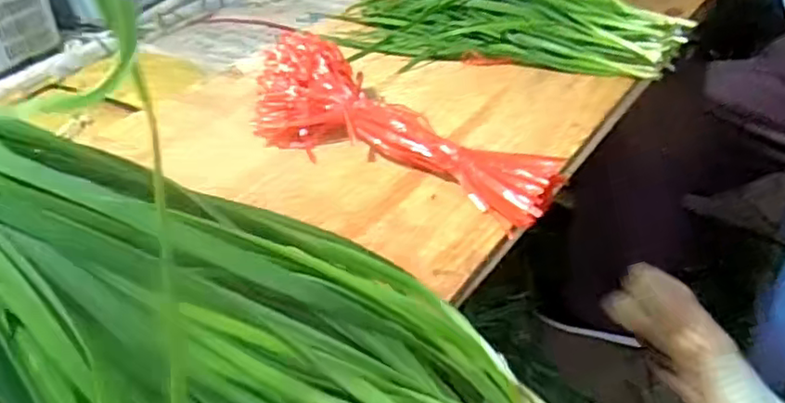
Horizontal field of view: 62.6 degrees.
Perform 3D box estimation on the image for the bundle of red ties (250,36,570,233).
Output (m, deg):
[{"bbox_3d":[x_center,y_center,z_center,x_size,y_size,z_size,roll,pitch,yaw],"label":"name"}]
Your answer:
[{"bbox_3d":[0.009,-0.074,0.579,0.303,0.081,0.102,19,42,29],"label":"bundle of red ties"}]

